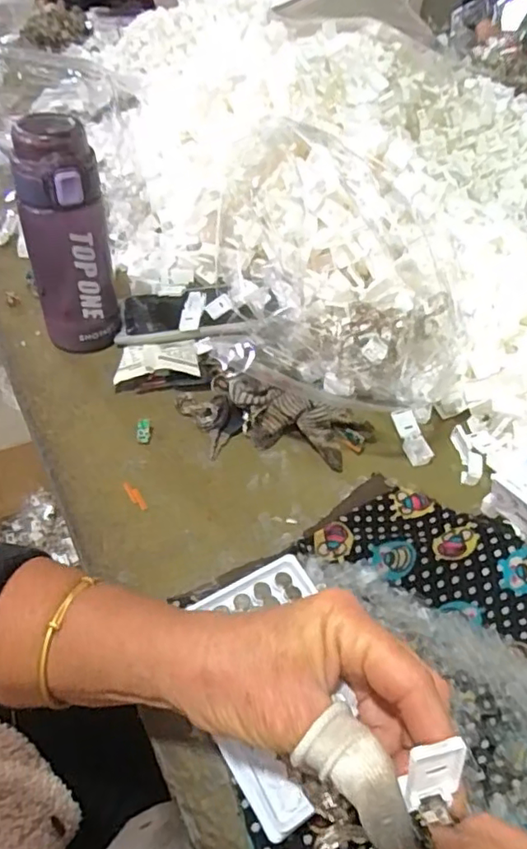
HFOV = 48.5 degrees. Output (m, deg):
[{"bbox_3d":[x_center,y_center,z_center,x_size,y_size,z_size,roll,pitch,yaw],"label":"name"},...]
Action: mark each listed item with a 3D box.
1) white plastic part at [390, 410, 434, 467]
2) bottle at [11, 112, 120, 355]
[{"bbox_3d":[0.136,0.012,0.534,0.023,0.006,0.055,-12,67,-16],"label":"white plastic part"},{"bbox_3d":[-0.173,-0.157,0.521,0.070,0.202,0.067,-9,48,-14],"label":"bottle"}]

